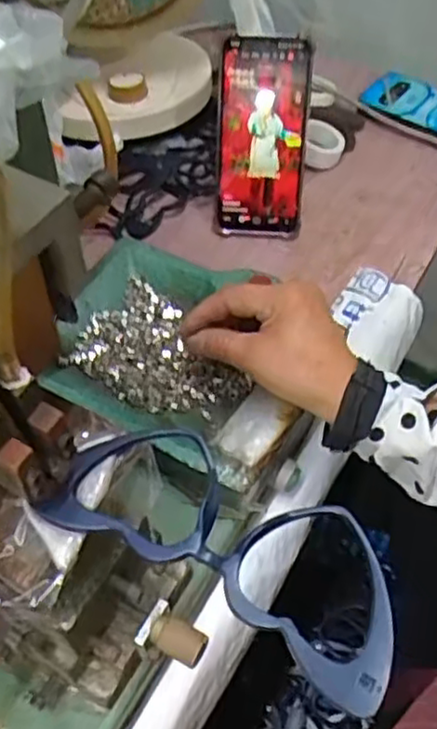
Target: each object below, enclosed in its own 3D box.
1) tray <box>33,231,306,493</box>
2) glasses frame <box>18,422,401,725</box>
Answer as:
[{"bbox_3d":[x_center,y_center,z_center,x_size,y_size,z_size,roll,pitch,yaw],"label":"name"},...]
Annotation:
[{"bbox_3d":[-0.025,-0.010,0.485,0.175,0.021,0.156,21,56,14],"label":"tray"},{"bbox_3d":[0.004,0.065,0.266,0.142,0.017,0.060,28,58,18],"label":"glasses frame"}]

